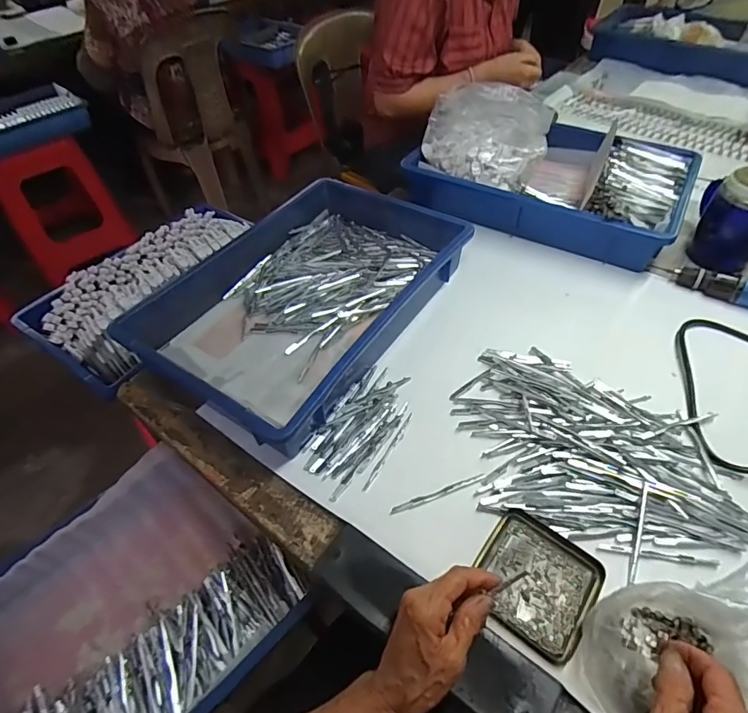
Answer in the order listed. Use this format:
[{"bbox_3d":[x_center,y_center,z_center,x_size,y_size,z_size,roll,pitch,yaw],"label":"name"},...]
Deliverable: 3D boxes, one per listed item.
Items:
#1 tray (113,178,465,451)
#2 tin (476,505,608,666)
[{"bbox_3d":[-0.084,-0.091,0.616,0.286,0.070,0.428,25,55,22],"label":"tray"},{"bbox_3d":[0.143,0.198,0.401,0.095,0.011,0.098,28,57,25],"label":"tin"}]

